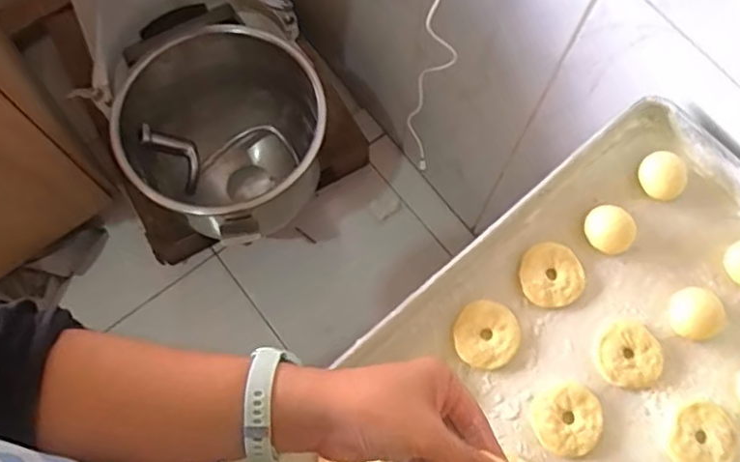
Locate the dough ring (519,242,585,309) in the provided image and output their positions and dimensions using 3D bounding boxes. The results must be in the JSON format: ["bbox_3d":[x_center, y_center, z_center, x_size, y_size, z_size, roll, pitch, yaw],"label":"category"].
[{"bbox_3d":[0.171,0.042,0.575,0.060,0.014,0.060,0,72,-1],"label":"dough ring"}]

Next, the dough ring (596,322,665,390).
[{"bbox_3d":[0.235,0.113,0.550,0.056,0.009,0.057,0,72,-1],"label":"dough ring"}]

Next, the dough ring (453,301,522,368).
[{"bbox_3d":[0.106,0.094,0.553,0.059,0.016,0.056,0,72,-1],"label":"dough ring"}]

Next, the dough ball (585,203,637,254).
[{"bbox_3d":[0.227,0.000,0.580,0.036,0.031,0.045,-28,75,-10],"label":"dough ball"}]

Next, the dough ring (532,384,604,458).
[{"bbox_3d":[0.174,0.165,0.531,0.060,0.011,0.056,0,72,-1],"label":"dough ring"}]

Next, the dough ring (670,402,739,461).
[{"bbox_3d":[0.288,0.180,0.527,0.059,0.009,0.055,0,72,-1],"label":"dough ring"}]

